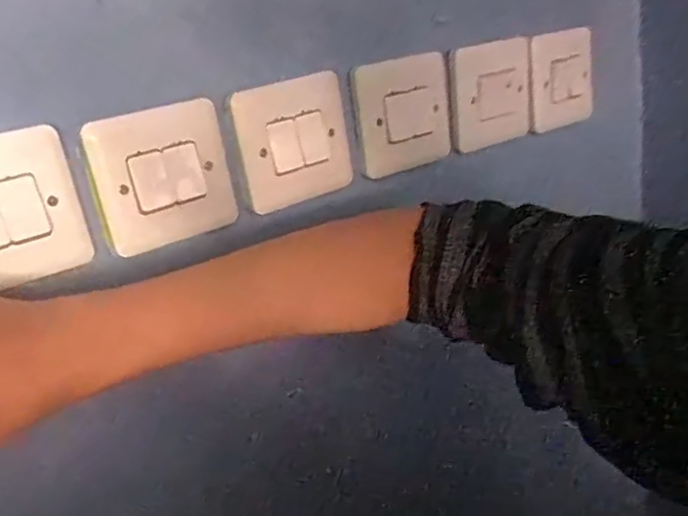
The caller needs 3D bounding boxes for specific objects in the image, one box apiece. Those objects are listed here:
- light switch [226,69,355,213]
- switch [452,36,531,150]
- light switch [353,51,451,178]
[{"bbox_3d":[-0.031,-0.072,0.421,0.081,0.085,0.007,-19,22,-27],"label":"light switch"},{"bbox_3d":[0.116,-0.126,0.500,0.080,0.074,0.008,-21,23,-31],"label":"switch"},{"bbox_3d":[0.044,-0.098,0.466,0.080,0.089,0.007,-21,23,-31],"label":"light switch"}]

